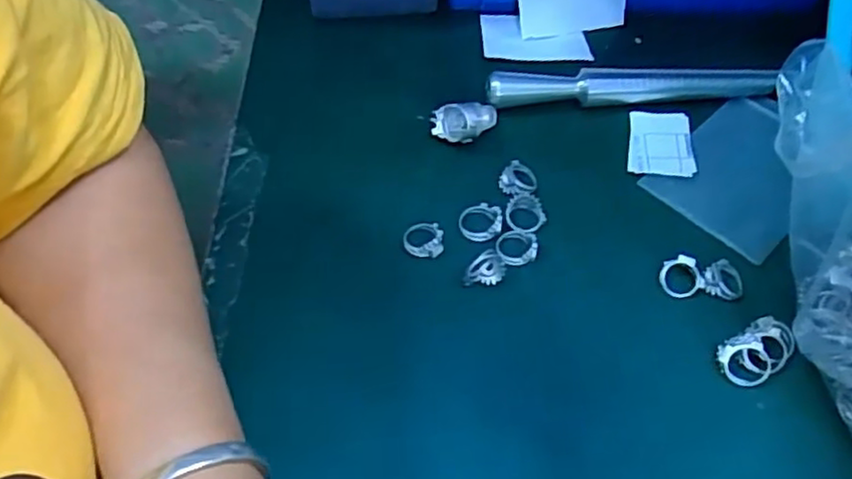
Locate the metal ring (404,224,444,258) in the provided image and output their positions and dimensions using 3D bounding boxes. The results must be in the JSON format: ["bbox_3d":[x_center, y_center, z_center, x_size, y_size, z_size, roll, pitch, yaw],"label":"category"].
[{"bbox_3d":[-0.001,0.000,0.359,0.021,0.006,0.019,0,55,-3],"label":"metal ring"}]

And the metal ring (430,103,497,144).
[{"bbox_3d":[0.024,-0.070,0.397,0.039,0.022,0.020,-4,55,-5],"label":"metal ring"}]

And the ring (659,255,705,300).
[{"bbox_3d":[0.132,0.020,0.348,0.021,0.004,0.021,-1,87,11],"label":"ring"}]

